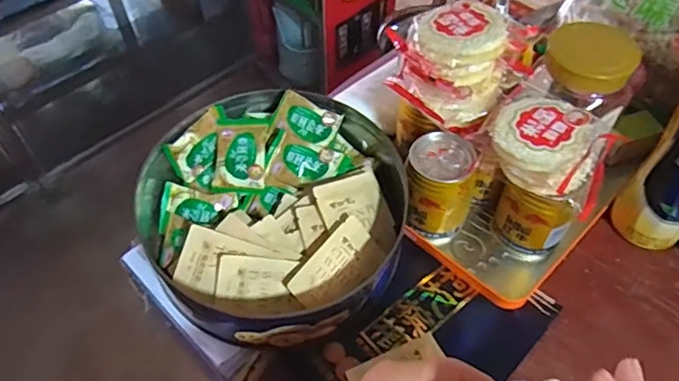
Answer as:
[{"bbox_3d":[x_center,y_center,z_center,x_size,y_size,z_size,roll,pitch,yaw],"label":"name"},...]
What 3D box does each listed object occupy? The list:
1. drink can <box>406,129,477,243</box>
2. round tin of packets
[{"bbox_3d":[0.089,-0.003,0.493,0.057,0.084,0.056,0,53,0],"label":"drink can"},{"bbox_3d":[-0.054,0.009,0.481,0.212,0.069,0.221,0,53,0],"label":"round tin of packets"}]

